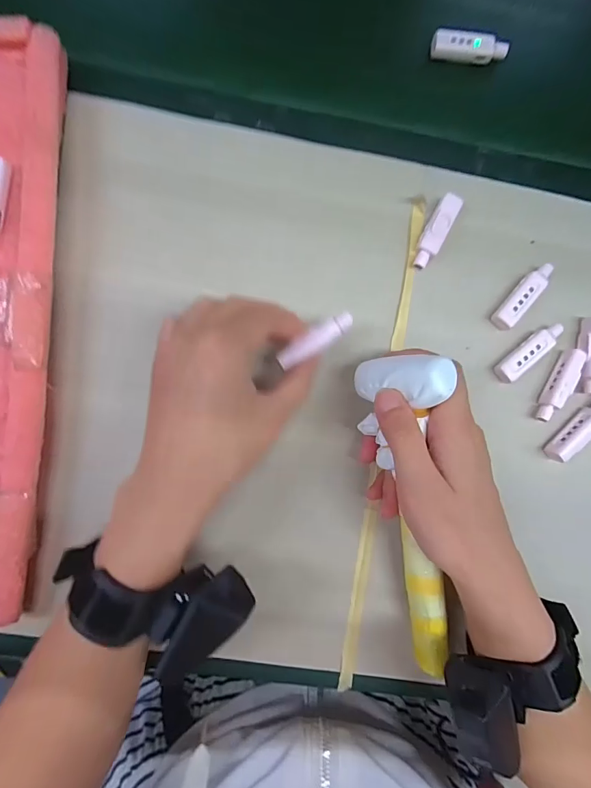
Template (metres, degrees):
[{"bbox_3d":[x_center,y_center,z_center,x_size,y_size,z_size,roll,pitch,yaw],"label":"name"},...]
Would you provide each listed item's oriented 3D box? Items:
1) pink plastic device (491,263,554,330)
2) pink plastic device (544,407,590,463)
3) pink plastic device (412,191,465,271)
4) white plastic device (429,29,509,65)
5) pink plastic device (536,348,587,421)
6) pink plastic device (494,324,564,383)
[{"bbox_3d":[0.168,-0.072,0.304,0.016,0.012,0.059,43,87,-3],"label":"pink plastic device"},{"bbox_3d":[0.210,0.022,0.300,0.065,0.010,0.013,-45,93,-4],"label":"pink plastic device"},{"bbox_3d":[0.102,-0.118,0.302,0.017,0.014,0.056,26,88,-4],"label":"pink plastic device"},{"bbox_3d":[0.132,-0.265,0.317,0.058,0.010,0.018,-1,89,-4],"label":"white plastic device"},{"bbox_3d":[0.194,-0.006,0.302,0.013,0.012,0.056,29,87,-3],"label":"pink plastic device"},{"bbox_3d":[0.171,-0.031,0.304,0.057,0.011,0.015,-41,92,-4],"label":"pink plastic device"}]

